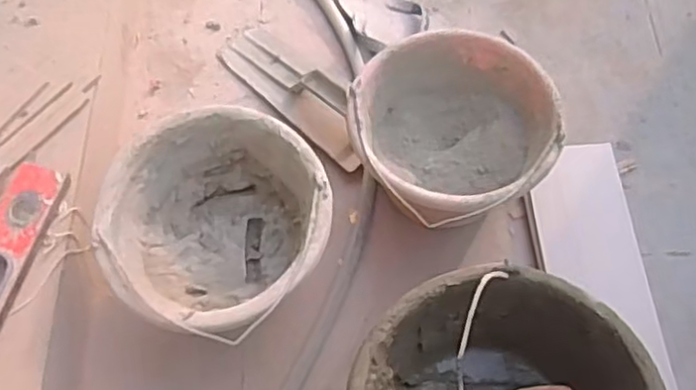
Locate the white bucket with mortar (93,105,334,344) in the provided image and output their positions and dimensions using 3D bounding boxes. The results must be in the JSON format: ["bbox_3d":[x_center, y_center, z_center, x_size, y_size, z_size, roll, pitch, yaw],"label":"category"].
[{"bbox_3d":[-0.146,0.045,0.792,0.238,0.163,0.239,-1,64,2],"label":"white bucket with mortar"}]

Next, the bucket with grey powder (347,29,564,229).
[{"bbox_3d":[0.125,-0.065,0.840,0.233,0.153,0.238,-1,64,2],"label":"bucket with grey powder"}]

